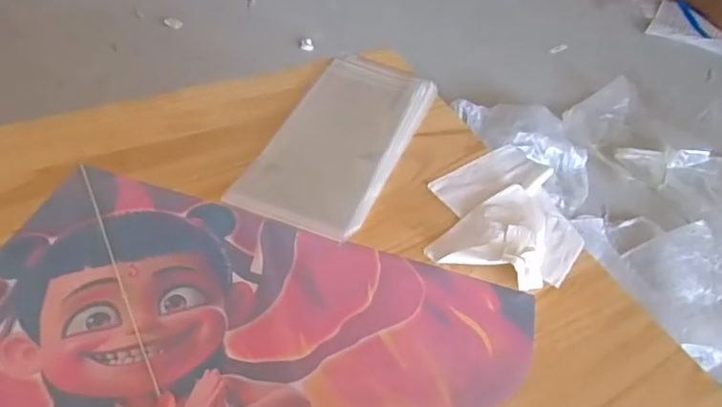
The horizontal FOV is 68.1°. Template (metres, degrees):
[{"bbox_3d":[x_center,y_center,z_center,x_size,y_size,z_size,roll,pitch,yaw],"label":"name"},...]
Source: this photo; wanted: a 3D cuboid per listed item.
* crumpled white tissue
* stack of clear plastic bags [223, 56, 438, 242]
[{"bbox_3d":[0.179,0.005,0.645,0.175,0.033,0.217,23,48,11],"label":"crumpled white tissue"},{"bbox_3d":[-0.020,-0.094,0.695,0.158,0.027,0.329,21,48,9],"label":"stack of clear plastic bags"}]

